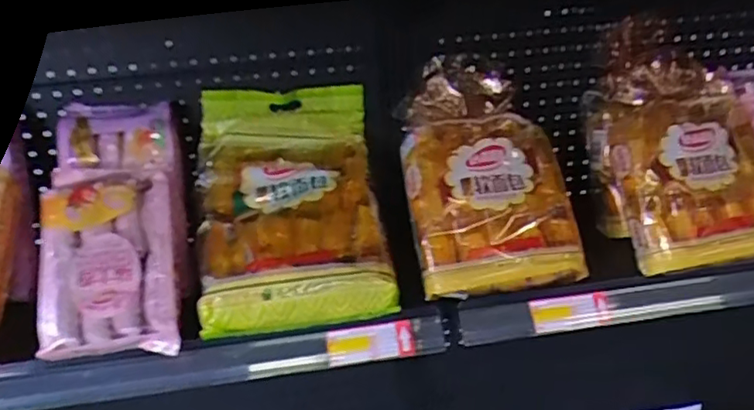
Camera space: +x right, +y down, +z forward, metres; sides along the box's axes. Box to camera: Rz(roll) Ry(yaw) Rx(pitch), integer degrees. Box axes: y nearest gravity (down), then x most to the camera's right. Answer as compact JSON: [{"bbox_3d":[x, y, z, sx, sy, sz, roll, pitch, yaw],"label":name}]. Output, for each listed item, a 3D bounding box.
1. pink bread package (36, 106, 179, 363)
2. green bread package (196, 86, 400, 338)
[{"bbox_3d":[-0.302,0.008,0.697,0.149,0.051,0.338,-8,57,-12],"label":"pink bread package"},{"bbox_3d":[-0.107,-0.012,0.739,0.218,0.069,0.333,-6,51,-7],"label":"green bread package"}]

